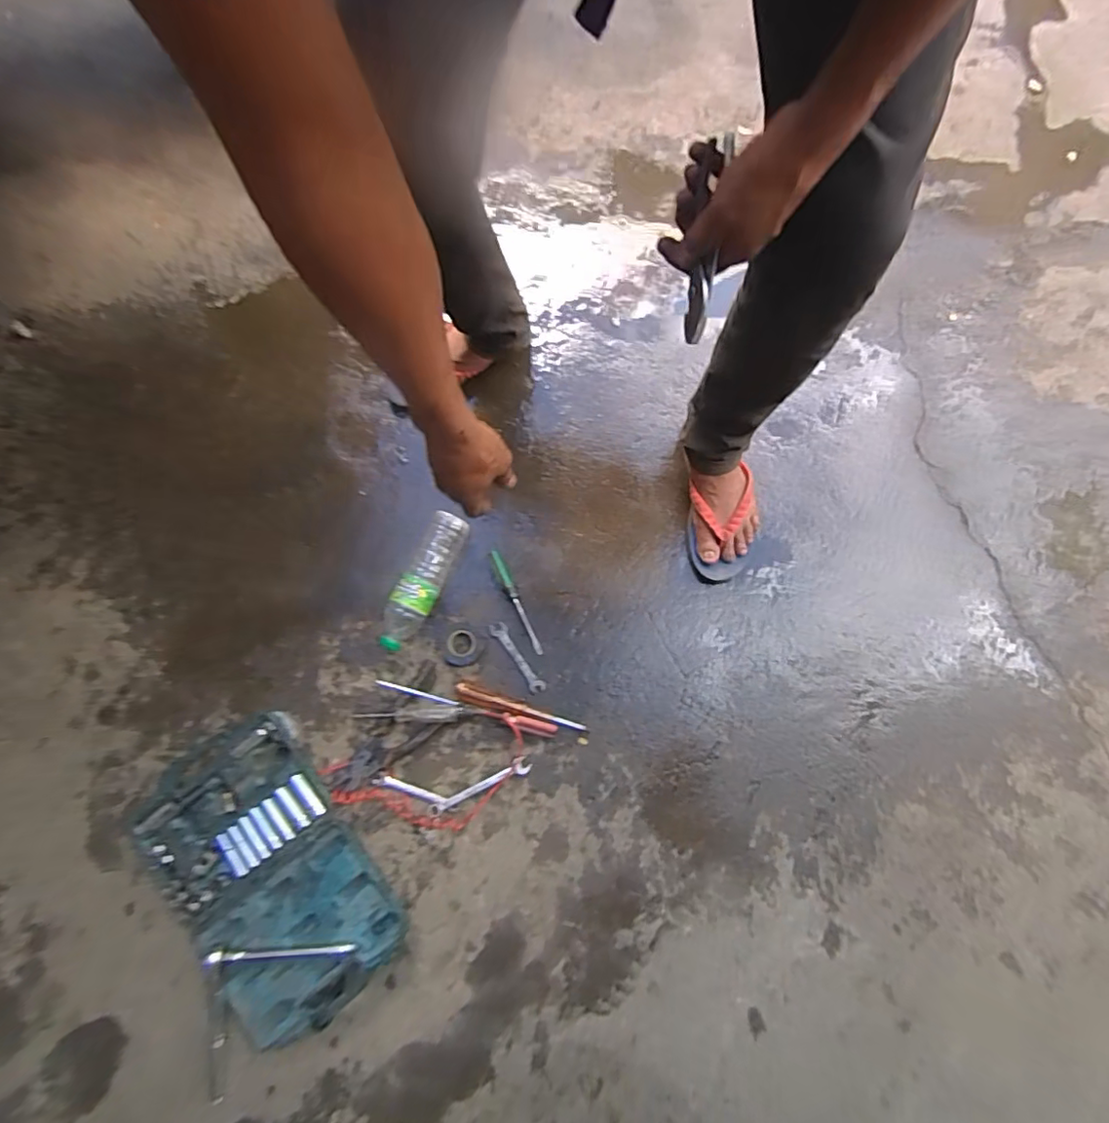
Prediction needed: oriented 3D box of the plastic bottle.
[{"bbox_3d":[-0.207,0.030,0.893,0.066,0.053,0.227,25,79,7],"label":"plastic bottle"}]

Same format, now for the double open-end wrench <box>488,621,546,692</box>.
[{"bbox_3d":[-0.057,0.146,0.881,0.026,0.008,0.126,-36,79,-7],"label":"double open-end wrench"}]

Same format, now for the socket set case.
[{"bbox_3d":[-0.395,0.425,0.786,0.243,0.041,0.384,-39,79,-8],"label":"socket set case"}]

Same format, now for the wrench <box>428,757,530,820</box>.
[{"bbox_3d":[-0.109,0.327,0.835,0.155,0.006,0.024,-26,78,-5],"label":"wrench"}]

